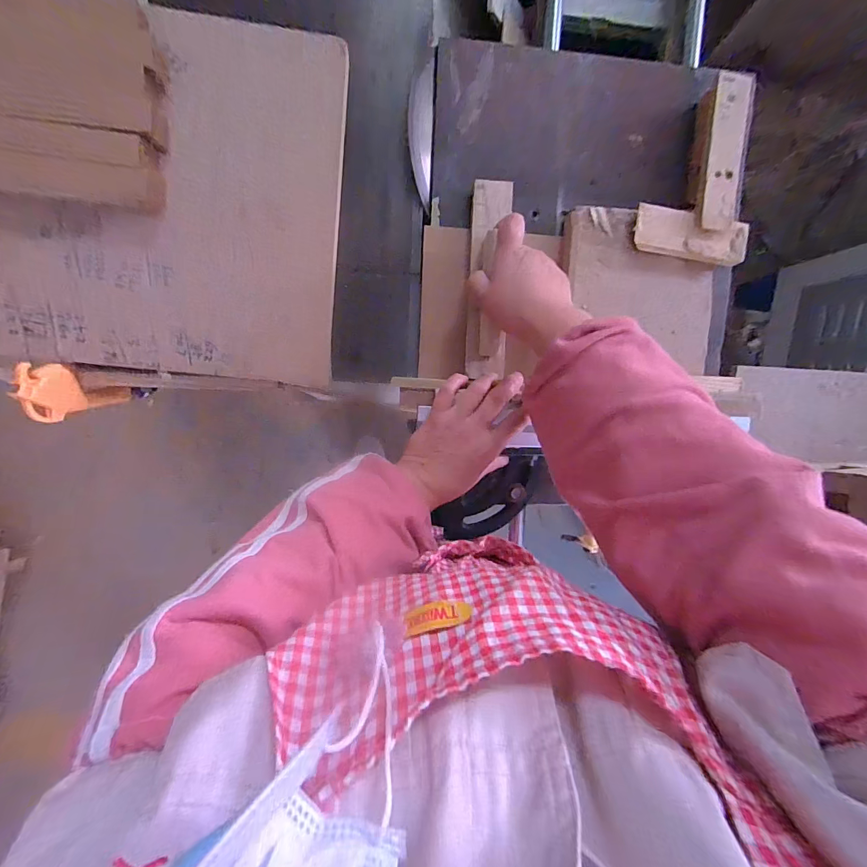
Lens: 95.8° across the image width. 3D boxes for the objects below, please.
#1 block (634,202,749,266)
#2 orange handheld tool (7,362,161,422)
[{"bbox_3d":[0.278,-0.213,0.420,0.126,0.012,0.048,8,96,-6],"label":"block"},{"bbox_3d":[-0.382,-0.046,0.439,0.028,0.156,0.055,-6,98,-4],"label":"orange handheld tool"}]

